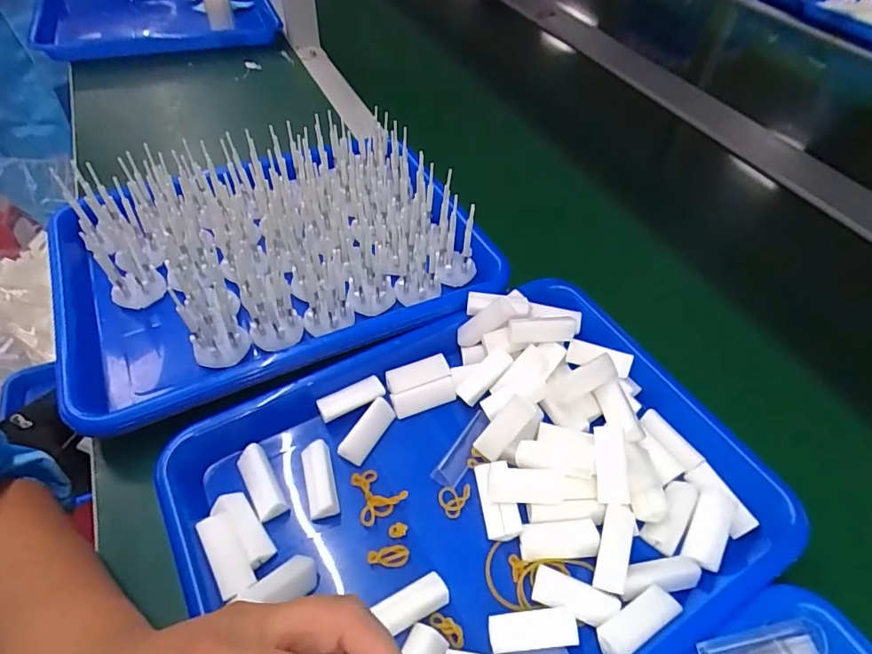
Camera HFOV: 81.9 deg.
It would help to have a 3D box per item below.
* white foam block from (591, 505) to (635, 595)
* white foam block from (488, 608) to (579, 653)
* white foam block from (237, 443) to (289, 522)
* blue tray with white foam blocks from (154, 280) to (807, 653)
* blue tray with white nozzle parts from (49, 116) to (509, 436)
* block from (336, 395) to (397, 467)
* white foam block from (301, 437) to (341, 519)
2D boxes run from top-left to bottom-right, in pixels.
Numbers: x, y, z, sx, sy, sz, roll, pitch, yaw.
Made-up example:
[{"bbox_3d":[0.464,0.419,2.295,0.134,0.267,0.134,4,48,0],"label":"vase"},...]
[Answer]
[{"bbox_3d":[0.104,0.129,0.293,0.016,0.008,0.047,16,66,10],"label":"white foam block"},{"bbox_3d":[0.051,0.162,0.268,0.047,0.014,0.017,-2,50,-6],"label":"white foam block"},{"bbox_3d":[-0.110,0.097,0.316,0.018,0.012,0.046,-25,55,-23],"label":"white foam block"},{"bbox_3d":[0.027,0.099,0.312,0.331,0.047,0.253,-24,55,-22],"label":"blue tray with white foam blocks"},{"bbox_3d":[-0.135,-0.071,0.416,0.335,0.081,0.253,-17,53,-18],"label":"blue tray with white nozzle parts"},{"bbox_3d":[-0.047,0.071,0.345,0.017,0.013,0.046,26,52,17],"label":"block"},{"bbox_3d":[-0.074,0.097,0.320,0.018,0.012,0.046,-12,51,-14],"label":"white foam block"}]

